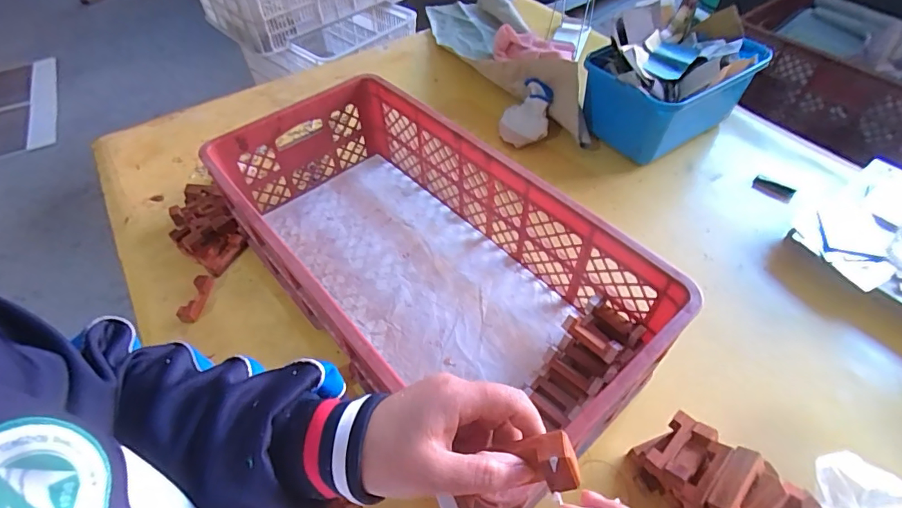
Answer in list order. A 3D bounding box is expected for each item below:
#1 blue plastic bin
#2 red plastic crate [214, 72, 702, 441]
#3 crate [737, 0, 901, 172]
[{"bbox_3d":[0.422,-0.321,0.895,0.284,0.163,0.199,-28,56,-19],"label":"blue plastic bin"},{"bbox_3d":[-0.048,-0.002,0.652,0.319,0.178,0.640,-35,58,-23],"label":"red plastic crate"},{"bbox_3d":[1.064,-0.453,1.189,0.631,0.228,0.316,36,61,26],"label":"crate"}]

